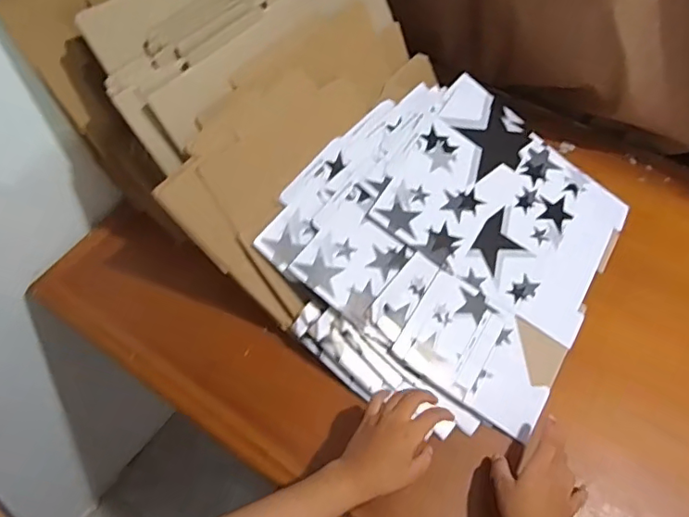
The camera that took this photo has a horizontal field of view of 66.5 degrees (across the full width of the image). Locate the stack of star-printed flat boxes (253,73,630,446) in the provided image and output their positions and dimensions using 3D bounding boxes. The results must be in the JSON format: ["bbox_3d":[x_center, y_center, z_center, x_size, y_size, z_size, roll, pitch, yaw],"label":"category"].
[{"bbox_3d":[0.154,-0.024,0.750,0.415,0.050,0.474,40,68,5],"label":"stack of star-printed flat boxes"}]

